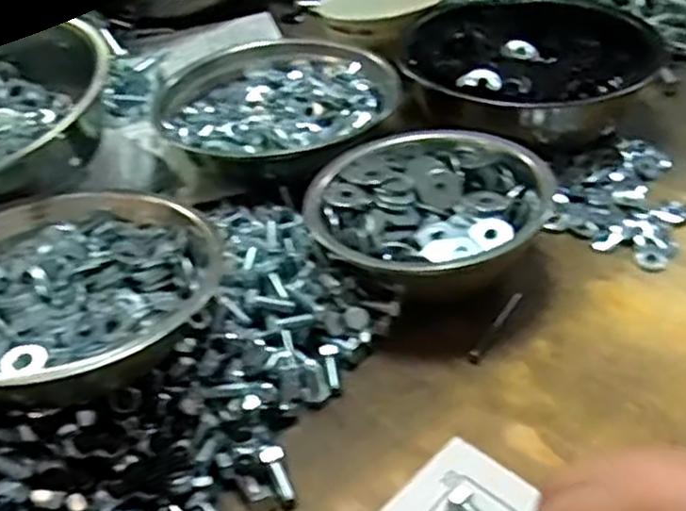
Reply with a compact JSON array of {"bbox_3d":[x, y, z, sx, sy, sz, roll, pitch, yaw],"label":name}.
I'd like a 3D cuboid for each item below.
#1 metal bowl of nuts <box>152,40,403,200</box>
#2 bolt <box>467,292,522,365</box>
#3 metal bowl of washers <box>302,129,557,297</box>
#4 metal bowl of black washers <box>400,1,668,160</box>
[{"bbox_3d":[-0.063,-0.127,0.713,0.183,0.078,0.203,25,48,31],"label":"metal bowl of nuts"},{"bbox_3d":[0.107,0.049,0.529,0.008,0.005,0.079,20,45,27],"label":"bolt"},{"bbox_3d":[0.055,-0.035,0.557,0.161,0.058,0.148,-3,39,2],"label":"metal bowl of washers"},{"bbox_3d":[0.165,-0.177,0.720,0.206,0.063,0.205,-3,39,2],"label":"metal bowl of black washers"}]

